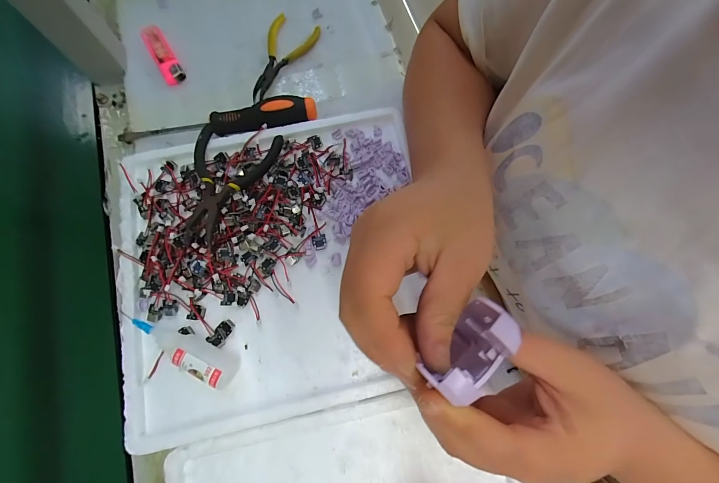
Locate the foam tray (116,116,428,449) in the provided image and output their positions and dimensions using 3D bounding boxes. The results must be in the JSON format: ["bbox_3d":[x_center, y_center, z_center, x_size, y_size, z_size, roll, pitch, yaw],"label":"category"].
[{"bbox_3d":[-0.070,0.014,0.282,0.266,0.040,0.255,-12,76,-3],"label":"foam tray"}]

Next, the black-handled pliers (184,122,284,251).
[{"bbox_3d":[-0.123,-0.052,0.282,0.075,0.019,0.113,16,76,4],"label":"black-handled pliers"}]

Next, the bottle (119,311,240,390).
[{"bbox_3d":[-0.138,0.082,0.246,0.089,0.024,0.022,27,77,6],"label":"bottle"}]

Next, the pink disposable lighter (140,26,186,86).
[{"bbox_3d":[-0.216,-0.206,0.347,0.022,0.013,0.079,-31,78,-8],"label":"pink disposable lighter"}]

